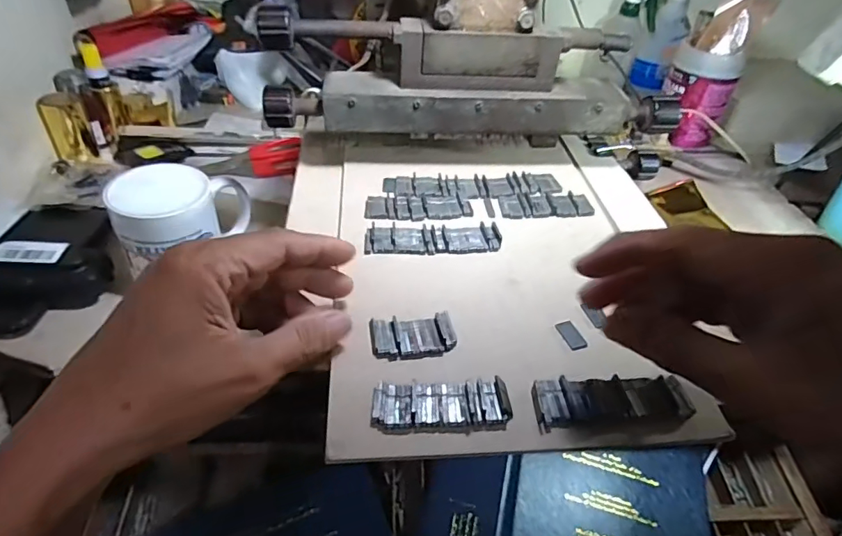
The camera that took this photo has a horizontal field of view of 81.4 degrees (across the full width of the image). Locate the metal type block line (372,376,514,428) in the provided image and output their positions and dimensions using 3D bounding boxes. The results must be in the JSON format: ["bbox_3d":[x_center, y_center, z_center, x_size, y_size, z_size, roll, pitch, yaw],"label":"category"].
[{"bbox_3d":[0.011,0.069,0.252,0.070,0.007,0.024,0,42,-6],"label":"metal type block line"}]

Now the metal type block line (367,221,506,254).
[{"bbox_3d":[0.009,-0.021,0.350,0.096,0.006,0.025,-1,42,-7],"label":"metal type block line"}]

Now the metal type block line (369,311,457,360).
[{"bbox_3d":[-0.004,0.038,0.283,0.048,0.006,0.028,-5,43,-12],"label":"metal type block line"}]

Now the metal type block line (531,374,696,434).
[{"bbox_3d":[0.100,0.068,0.258,0.079,0.011,0.025,-1,42,-7],"label":"metal type block line"}]

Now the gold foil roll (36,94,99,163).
[{"bbox_3d":[-0.403,-0.160,0.562,0.042,0.071,0.034,-19,47,-24],"label":"gold foil roll"}]

